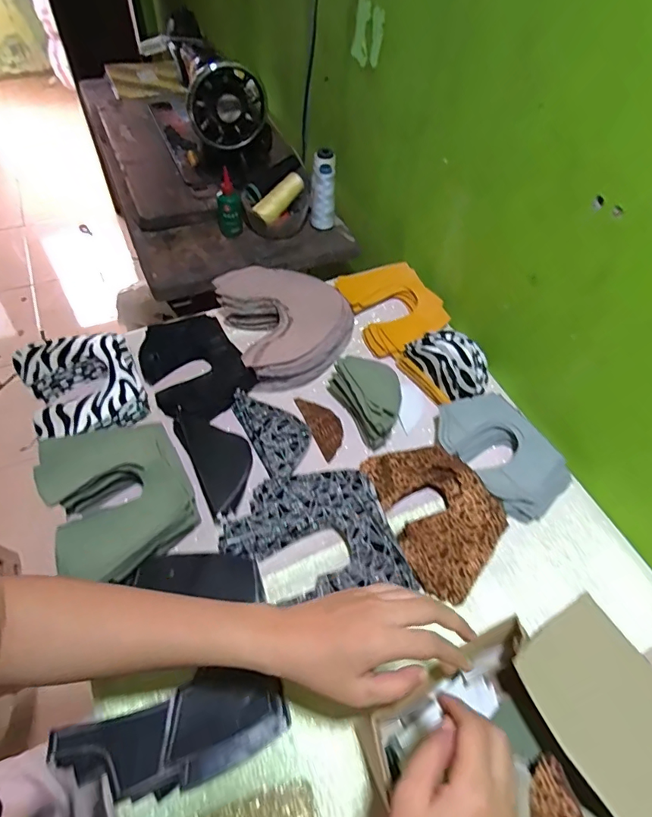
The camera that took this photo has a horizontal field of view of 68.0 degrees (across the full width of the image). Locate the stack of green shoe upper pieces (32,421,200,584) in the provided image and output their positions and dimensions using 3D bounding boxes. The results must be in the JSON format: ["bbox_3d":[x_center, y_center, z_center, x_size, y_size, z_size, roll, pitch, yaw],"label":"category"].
[{"bbox_3d":[-0.235,0.097,0.552,0.147,0.048,0.185,-26,61,-21],"label":"stack of green shoe upper pieces"}]

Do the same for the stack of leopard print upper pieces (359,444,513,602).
[{"bbox_3d":[0.136,0.121,0.577,0.133,0.042,0.189,-18,57,-17],"label":"stack of leopard print upper pieces"}]

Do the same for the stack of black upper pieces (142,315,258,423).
[{"bbox_3d":[-0.188,-0.063,0.681,0.127,0.028,0.157,-25,59,-21],"label":"stack of black upper pieces"}]

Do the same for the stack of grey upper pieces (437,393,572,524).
[{"bbox_3d":[0.226,0.058,0.628,0.118,0.034,0.170,-27,60,-22],"label":"stack of grey upper pieces"}]

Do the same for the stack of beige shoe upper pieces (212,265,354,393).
[{"bbox_3d":[-0.051,-0.126,0.731,0.184,0.085,0.184,-18,58,-16],"label":"stack of beige shoe upper pieces"}]

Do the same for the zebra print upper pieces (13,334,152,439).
[{"bbox_3d":[-0.319,-0.025,0.641,0.136,0.057,0.155,-21,59,-18],"label":"zebra print upper pieces"}]

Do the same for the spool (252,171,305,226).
[{"bbox_3d":[-0.085,-0.387,0.887,0.114,0.034,0.036,-47,66,-3],"label":"spool"}]

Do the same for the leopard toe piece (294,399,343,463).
[{"bbox_3d":[-0.003,0.024,0.664,0.044,0.009,0.101,-19,56,-17],"label":"leopard toe piece"}]

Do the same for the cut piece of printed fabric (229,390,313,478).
[{"bbox_3d":[-0.066,0.024,0.634,0.073,0.016,0.146,-22,58,-19],"label":"cut piece of printed fabric"}]

